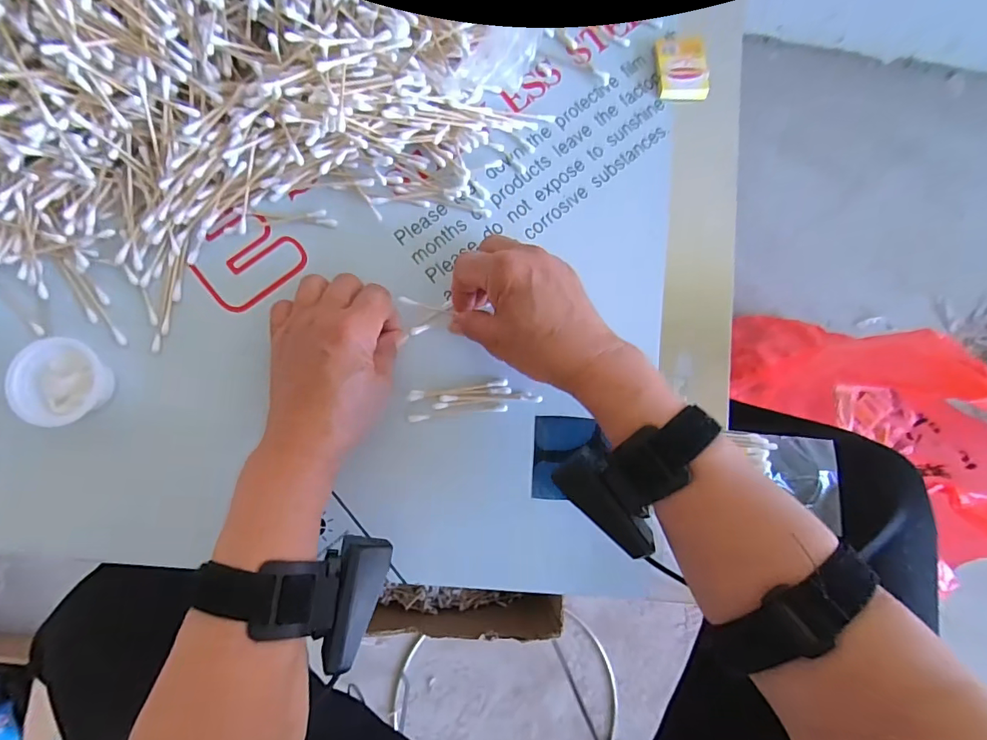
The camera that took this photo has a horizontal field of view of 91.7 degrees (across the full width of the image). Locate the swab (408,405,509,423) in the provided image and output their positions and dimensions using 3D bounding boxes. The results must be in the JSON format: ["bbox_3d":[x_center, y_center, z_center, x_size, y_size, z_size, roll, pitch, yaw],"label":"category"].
[{"bbox_3d":[-0.025,0.031,0.346,0.070,0.004,0.005,-6,83,-6],"label":"swab"}]

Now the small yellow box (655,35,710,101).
[{"bbox_3d":[0.153,-0.245,0.388,0.040,0.009,0.052,-7,83,-6],"label":"small yellow box"}]

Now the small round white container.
[{"bbox_3d":[-0.279,0.008,0.310,0.050,0.025,0.054,1,83,-5],"label":"small round white container"}]

